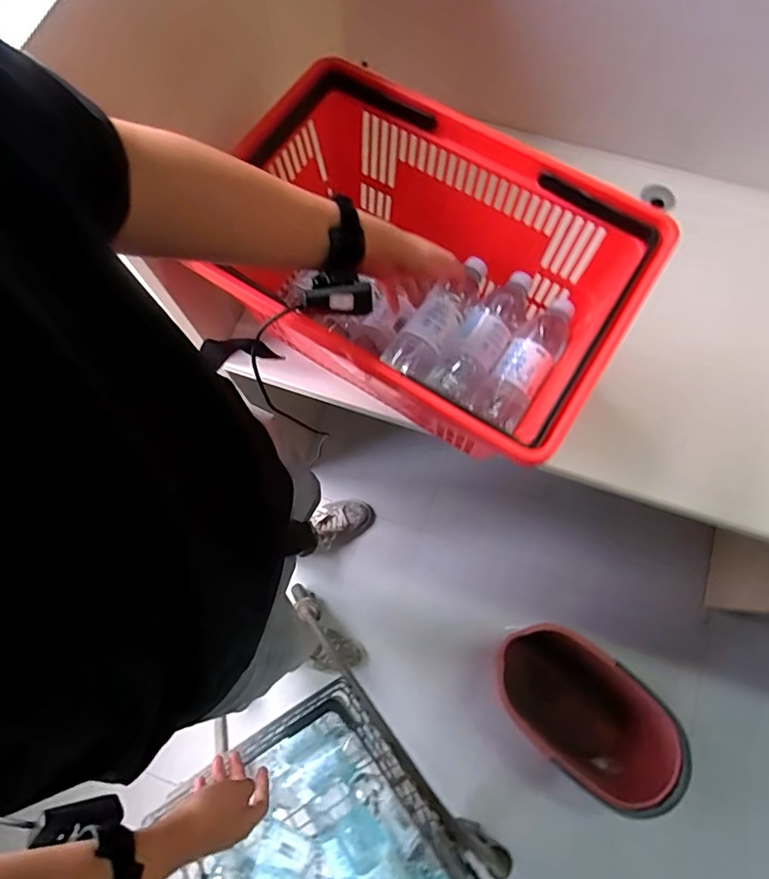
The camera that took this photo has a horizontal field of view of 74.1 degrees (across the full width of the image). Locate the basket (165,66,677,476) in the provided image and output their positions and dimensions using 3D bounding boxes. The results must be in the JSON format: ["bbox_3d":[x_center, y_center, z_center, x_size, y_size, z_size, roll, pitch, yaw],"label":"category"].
[{"bbox_3d":[0.040,-0.192,0.655,0.477,0.223,0.329,33,76,10],"label":"basket"}]

